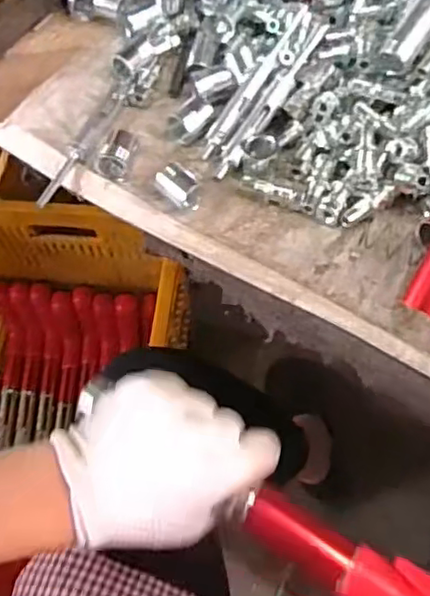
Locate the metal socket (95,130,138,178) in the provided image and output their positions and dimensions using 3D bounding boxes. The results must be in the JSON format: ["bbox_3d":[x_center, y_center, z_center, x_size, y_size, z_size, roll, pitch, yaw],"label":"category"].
[{"bbox_3d":[-0.081,-0.121,0.529,0.026,0.023,0.046,12,63,9],"label":"metal socket"}]

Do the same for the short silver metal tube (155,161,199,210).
[{"bbox_3d":[-0.029,-0.087,0.503,0.034,0.026,0.026,38,70,20],"label":"short silver metal tube"}]

